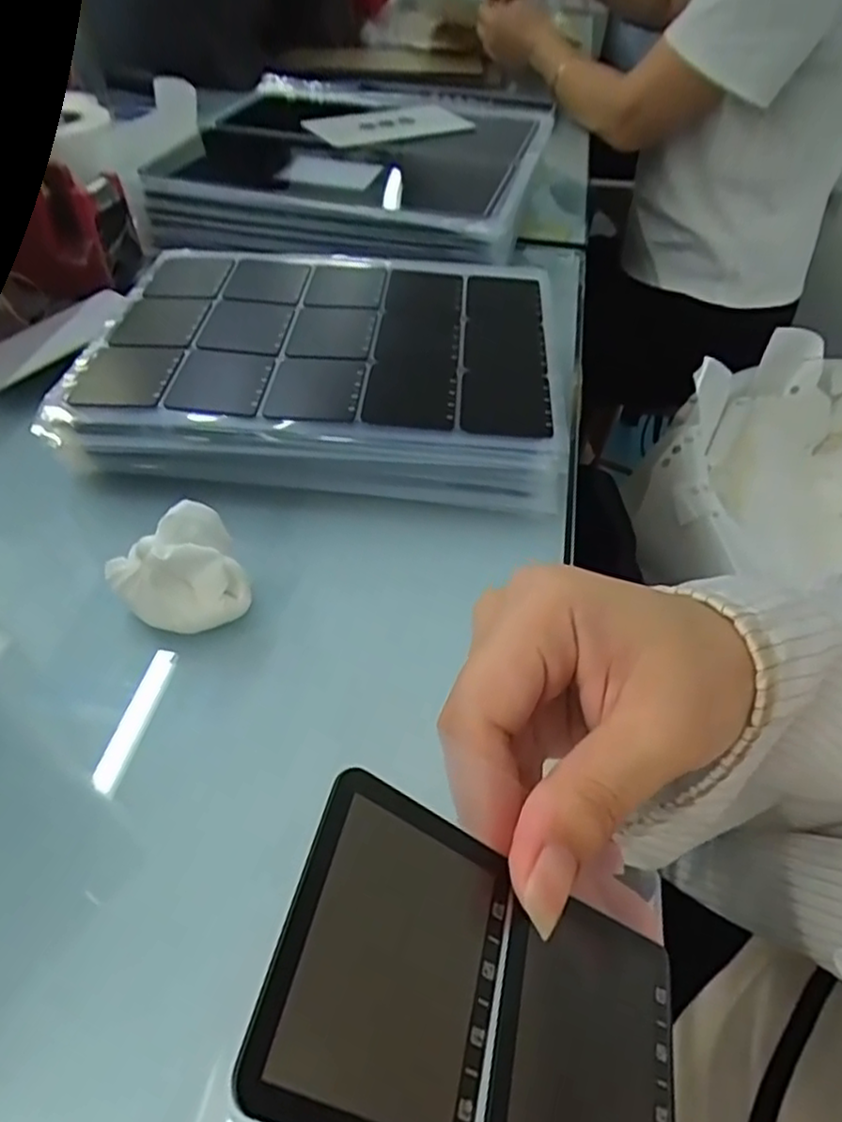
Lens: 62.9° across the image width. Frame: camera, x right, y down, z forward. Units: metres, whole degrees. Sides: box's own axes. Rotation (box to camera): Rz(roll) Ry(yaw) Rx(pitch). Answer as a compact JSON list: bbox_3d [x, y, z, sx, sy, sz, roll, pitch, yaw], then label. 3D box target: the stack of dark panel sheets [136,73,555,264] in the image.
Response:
[{"bbox_3d":[-0.064,-0.395,0.667,0.342,0.045,0.360,11,48,8],"label":"stack of dark panel sheets"}]

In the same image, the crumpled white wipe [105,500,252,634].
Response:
[{"bbox_3d":[-0.110,0.006,0.318,0.056,0.042,0.047,-26,54,-24],"label":"crumpled white wipe"}]

